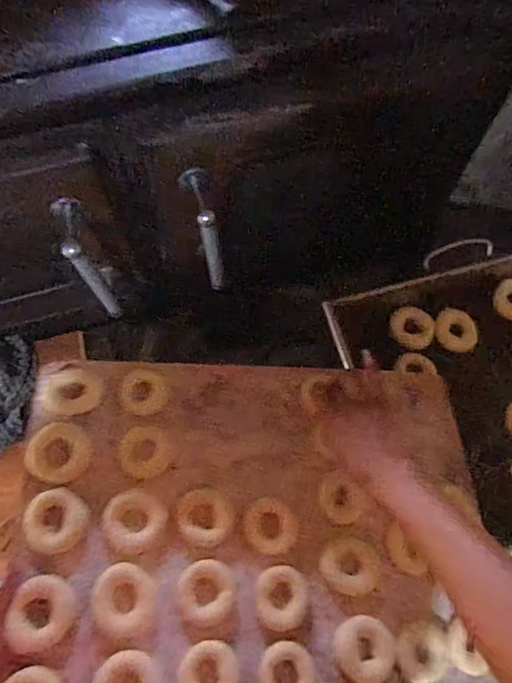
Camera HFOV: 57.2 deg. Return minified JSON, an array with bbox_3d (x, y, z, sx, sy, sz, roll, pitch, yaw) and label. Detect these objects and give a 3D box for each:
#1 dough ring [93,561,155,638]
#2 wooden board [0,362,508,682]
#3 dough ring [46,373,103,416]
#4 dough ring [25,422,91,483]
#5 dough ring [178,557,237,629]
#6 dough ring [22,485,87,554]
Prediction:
[{"bbox_3d":[-0.149,0.294,0.537,0.063,0.015,0.073,-29,70,-14],"label":"dough ring"},{"bbox_3d":[0.021,0.228,0.599,0.583,0.026,0.414,0,66,-12],"label":"wooden board"},{"bbox_3d":[-0.241,0.069,0.621,0.069,0.011,0.057,-20,68,-11],"label":"dough ring"},{"bbox_3d":[-0.245,0.137,0.584,0.071,0.015,0.070,1,65,-2],"label":"dough ring"},{"bbox_3d":[-0.059,0.298,0.559,0.066,0.011,0.068,1,65,-2],"label":"dough ring"},{"bbox_3d":[-0.235,0.209,0.550,0.064,0.017,0.069,1,65,-2],"label":"dough ring"}]

